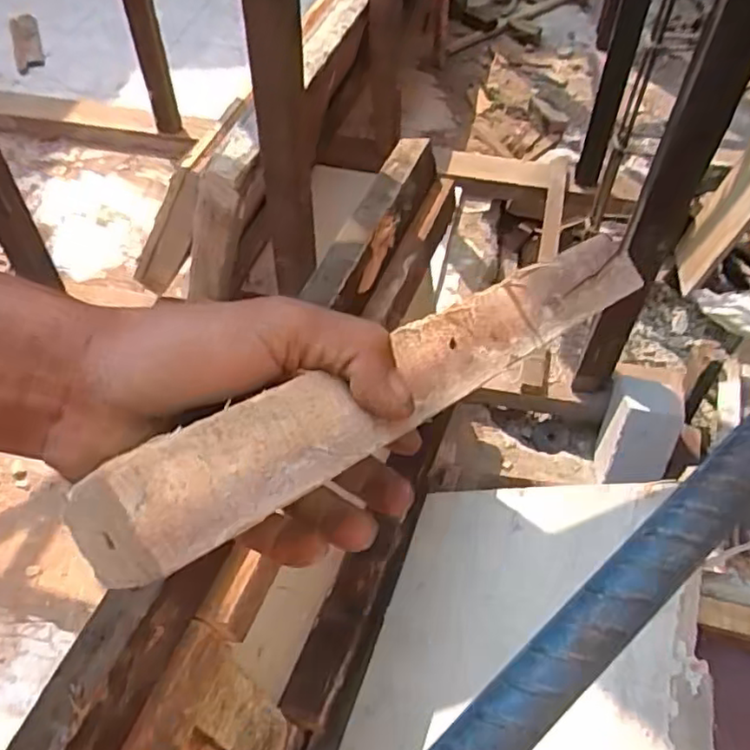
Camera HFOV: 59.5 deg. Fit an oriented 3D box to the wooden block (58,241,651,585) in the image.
[{"bbox_3d":[0.032,-0.006,0.283,0.031,0.033,0.316,38,44,27],"label":"wooden block"}]

